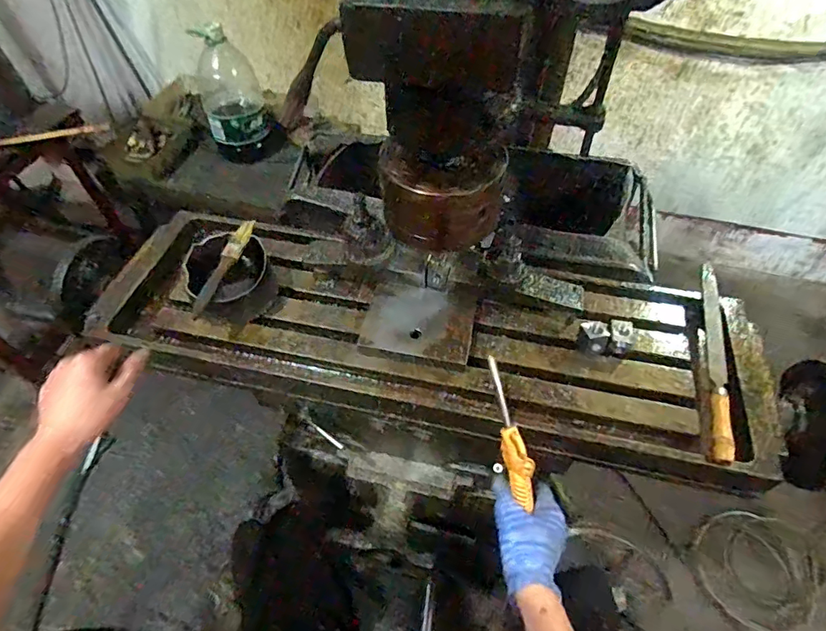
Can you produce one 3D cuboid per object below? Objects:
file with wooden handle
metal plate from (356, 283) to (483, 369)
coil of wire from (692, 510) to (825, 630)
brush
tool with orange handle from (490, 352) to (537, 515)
[{"bbox_3d":[0.355,0.040,0.559,0.023,0.023,0.291,16,55,11],"label":"file with wooden handle"},{"bbox_3d":[0.008,0.008,0.574,0.127,0.014,0.107,10,54,7],"label":"metal plate"},{"bbox_3d":[0.822,0.608,1.151,0.243,0.031,0.246,16,71,42],"label":"coil of wire"},{"bbox_3d":[-0.229,-0.061,0.576,0.018,0.014,0.148,11,54,8],"label":"brush"},{"bbox_3d":[0.103,0.124,0.500,0.024,0.028,0.159,-13,91,-10],"label":"tool with orange handle"}]

